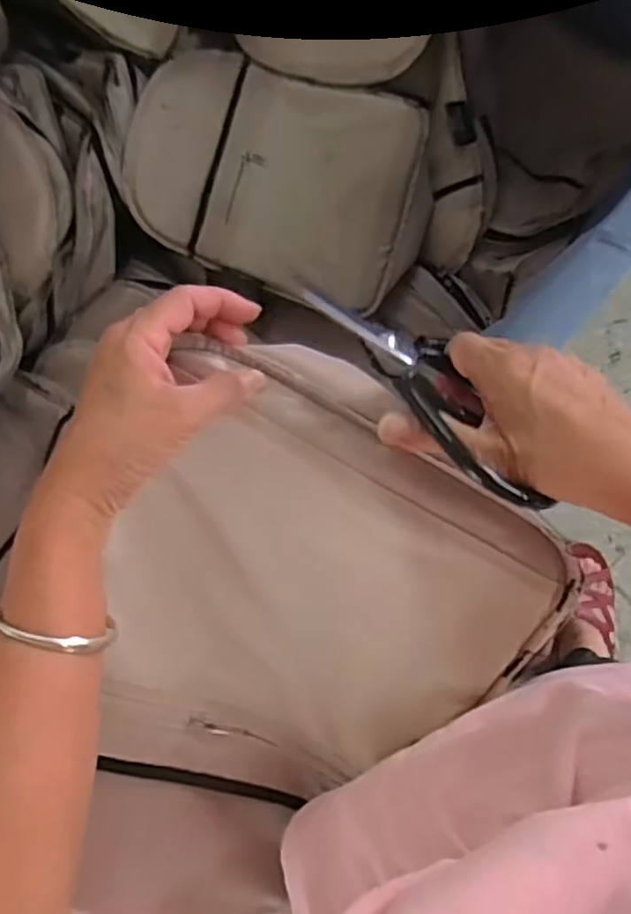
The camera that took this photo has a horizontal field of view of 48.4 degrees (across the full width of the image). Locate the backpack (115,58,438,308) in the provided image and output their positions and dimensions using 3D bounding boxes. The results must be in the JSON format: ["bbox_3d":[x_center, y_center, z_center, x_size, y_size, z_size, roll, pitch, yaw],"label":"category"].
[{"bbox_3d":[-0.044,-0.363,0.915,0.378,0.074,0.258,18,93,4],"label":"backpack"}]

